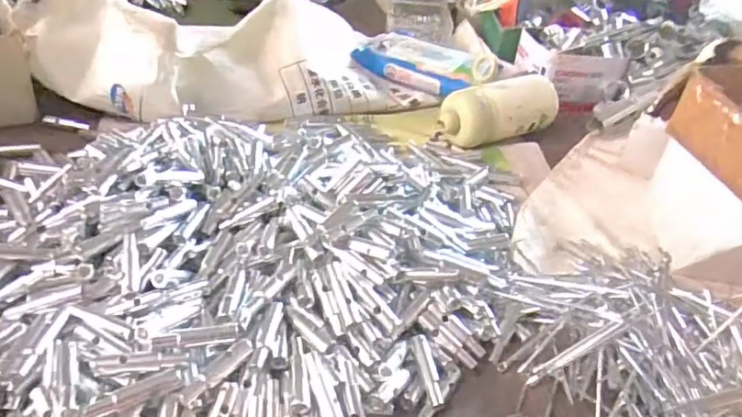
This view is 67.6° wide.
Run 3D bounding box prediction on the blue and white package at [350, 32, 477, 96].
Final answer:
[{"bbox_3d":[0.064,-0.192,0.750,0.164,0.038,0.105,22,40,20],"label":"blue and white package"}]

